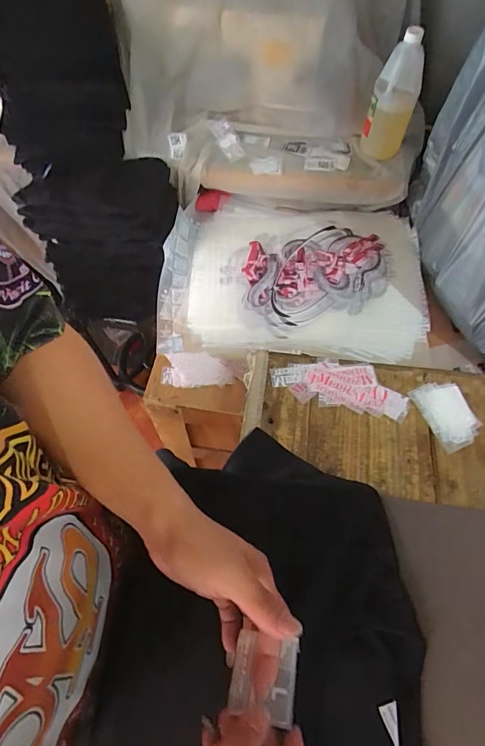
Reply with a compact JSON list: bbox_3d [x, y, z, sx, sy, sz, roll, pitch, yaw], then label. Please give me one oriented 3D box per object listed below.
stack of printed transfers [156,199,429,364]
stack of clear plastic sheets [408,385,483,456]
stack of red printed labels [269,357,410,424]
[{"bbox_3d":[0.108,-0.223,0.889,0.548,0.051,0.427,3,60,1],"label":"stack of printed transfers"},{"bbox_3d":[0.325,0.064,0.635,0.081,0.010,0.110,-18,62,-11],"label":"stack of clear plastic sheets"},{"bbox_3d":[0.160,0.020,0.671,0.218,0.015,0.089,12,61,6],"label":"stack of red printed labels"}]

